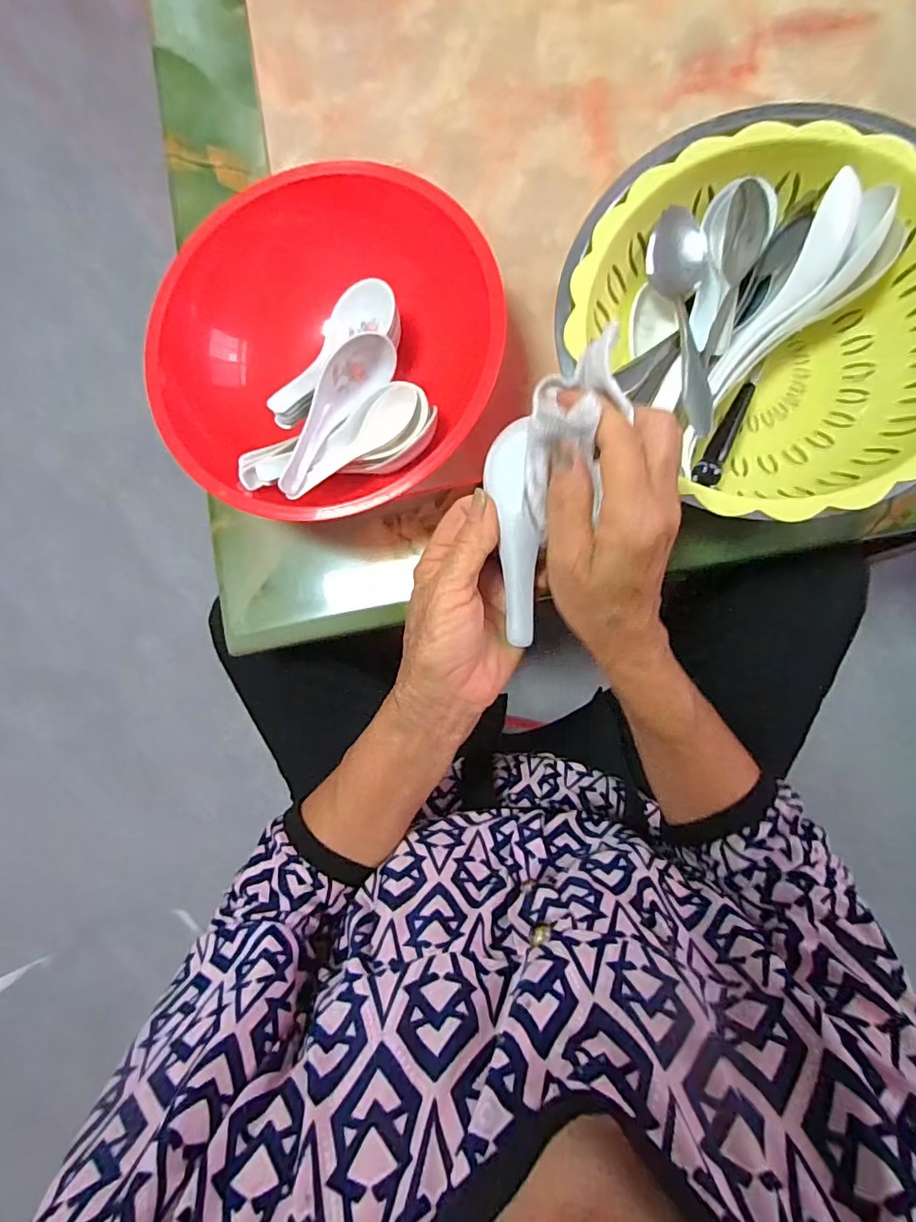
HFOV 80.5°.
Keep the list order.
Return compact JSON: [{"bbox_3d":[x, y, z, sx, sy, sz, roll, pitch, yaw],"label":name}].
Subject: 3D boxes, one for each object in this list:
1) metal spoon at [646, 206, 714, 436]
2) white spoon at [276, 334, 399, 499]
[{"bbox_3d":[0.145,-0.191,0.354,0.034,0.014,0.156,0,85,8],"label":"metal spoon"},{"bbox_3d":[-0.090,-0.138,0.380,0.031,0.026,0.124,35,91,10],"label":"white spoon"}]

